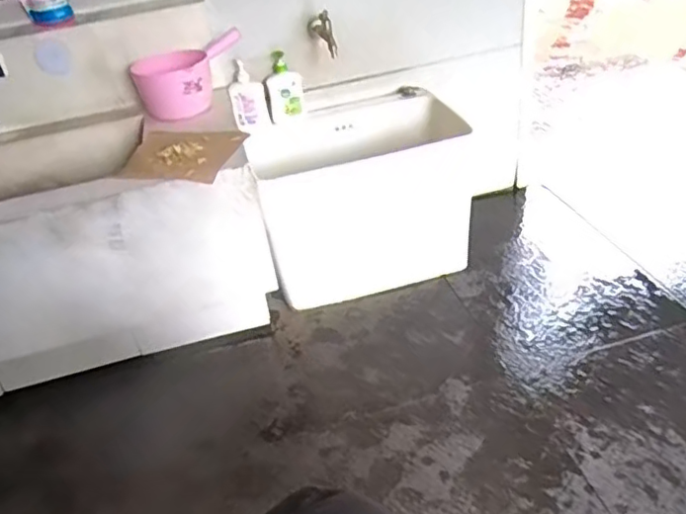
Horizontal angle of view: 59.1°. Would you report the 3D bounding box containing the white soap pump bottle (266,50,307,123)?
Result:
[{"bbox_3d":[-0.158,-0.467,1.661,0.102,0.167,0.069,-11,34,-3],"label":"white soap pump bottle"}]

